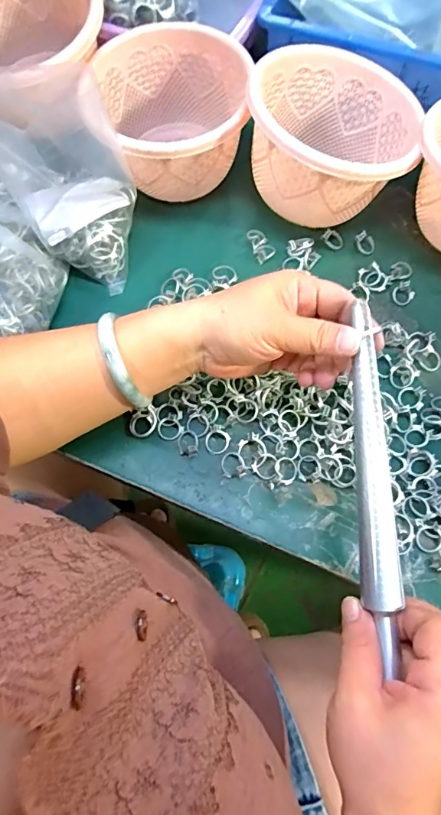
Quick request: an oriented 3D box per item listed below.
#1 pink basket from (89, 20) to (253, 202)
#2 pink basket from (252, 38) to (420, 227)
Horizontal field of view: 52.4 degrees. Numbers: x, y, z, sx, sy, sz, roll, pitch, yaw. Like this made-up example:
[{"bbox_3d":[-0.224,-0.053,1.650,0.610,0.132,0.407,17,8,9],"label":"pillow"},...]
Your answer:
[{"bbox_3d":[-0.036,-0.263,0.413,0.127,0.077,0.147,-18,70,-7],"label":"pink basket"},{"bbox_3d":[0.095,-0.237,0.392,0.134,0.080,0.139,0,69,0],"label":"pink basket"}]

